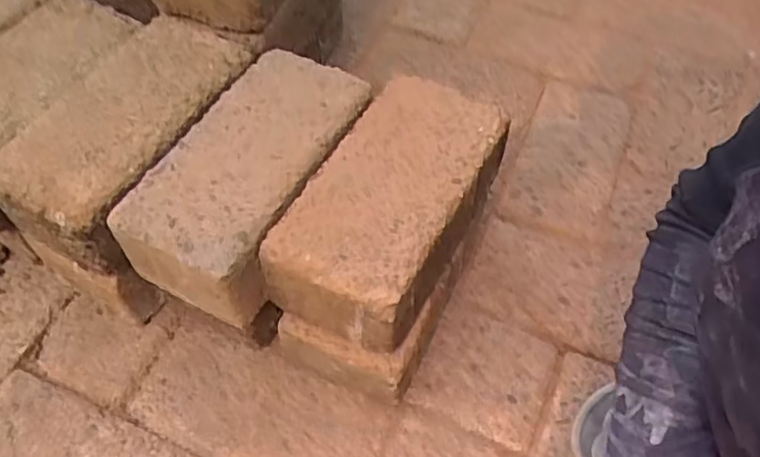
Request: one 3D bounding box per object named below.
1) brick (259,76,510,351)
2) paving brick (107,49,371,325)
[{"bbox_3d":[0.012,-0.018,0.483,0.110,0.073,0.206,23,58,14],"label":"brick"},{"bbox_3d":[-0.095,-0.043,0.496,0.114,0.066,0.209,24,59,15],"label":"paving brick"}]

